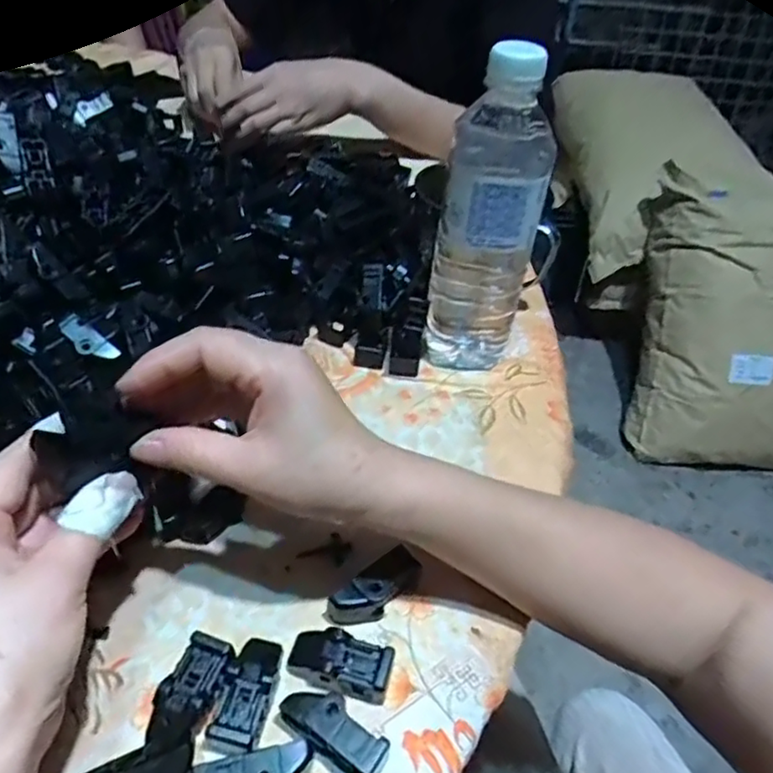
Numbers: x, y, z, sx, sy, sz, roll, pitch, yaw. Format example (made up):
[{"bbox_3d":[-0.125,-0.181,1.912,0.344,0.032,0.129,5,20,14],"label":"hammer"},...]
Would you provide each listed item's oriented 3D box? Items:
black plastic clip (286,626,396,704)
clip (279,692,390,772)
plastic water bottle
[{"bbox_3d":[-0.022,0.131,0.300,0.049,0.019,0.024,13,46,8],"label":"black plastic clip"},{"bbox_3d":[-0.022,0.152,0.276,0.047,0.024,0.019,29,50,22],"label":"clip"},{"bbox_3d":[0.065,-0.103,0.409,0.066,0.202,0.056,14,46,8],"label":"plastic water bottle"}]

